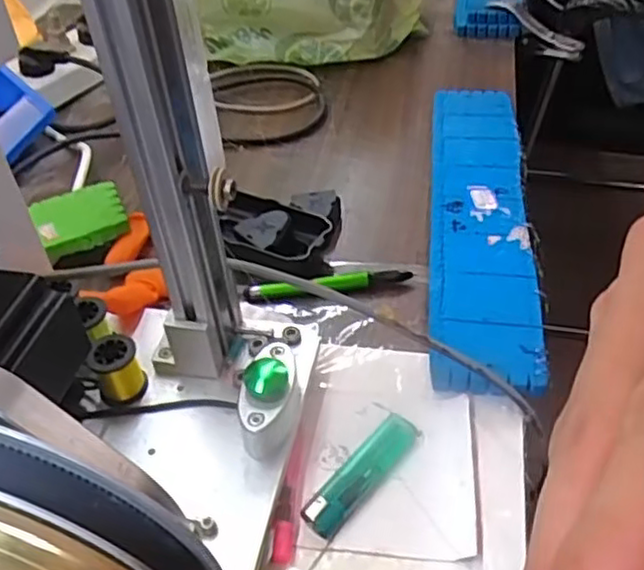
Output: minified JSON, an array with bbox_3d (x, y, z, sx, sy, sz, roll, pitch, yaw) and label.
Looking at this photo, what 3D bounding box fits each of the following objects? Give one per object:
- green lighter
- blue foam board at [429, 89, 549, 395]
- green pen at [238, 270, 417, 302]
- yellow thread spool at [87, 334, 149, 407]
[{"bbox_3d":[0.022,0.099,0.363,0.019,0.012,0.080,31,53,32],"label":"green lighter"},{"bbox_3d":[0.120,-0.057,0.520,0.071,0.018,0.340,3,43,8],"label":"blue foam board"},{"bbox_3d":[0.004,-0.001,0.473,0.116,0.012,0.014,-8,43,-4],"label":"green pen"},{"bbox_3d":[-0.114,0.047,0.382,0.025,0.032,0.021,-19,45,-15],"label":"yellow thread spool"}]

